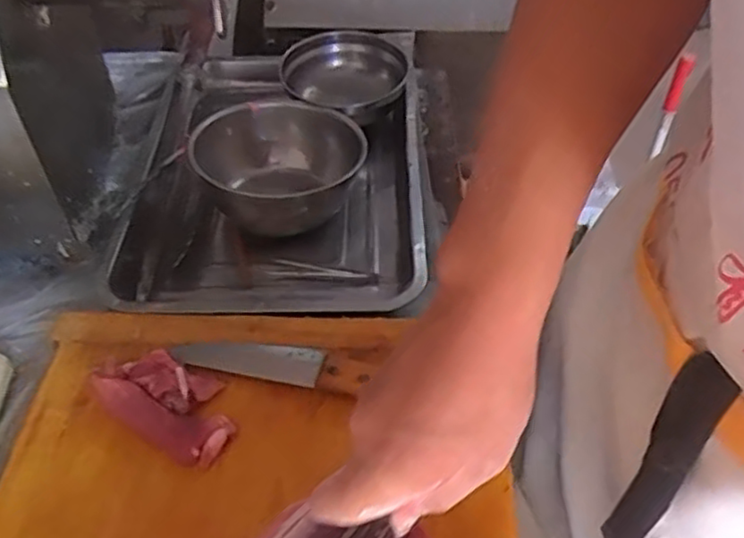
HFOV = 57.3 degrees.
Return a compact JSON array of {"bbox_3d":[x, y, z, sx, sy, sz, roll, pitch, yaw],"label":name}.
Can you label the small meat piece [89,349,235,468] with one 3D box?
[{"bbox_3d":[-0.147,0.093,0.495,0.106,0.029,0.059,25,53,20],"label":"small meat piece"}]

